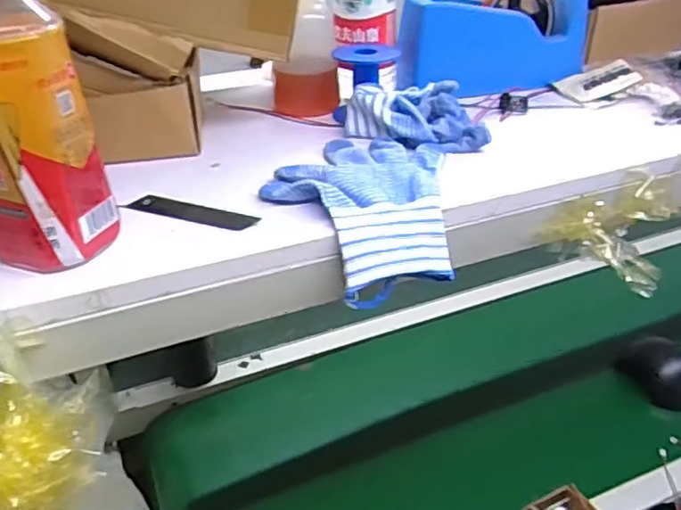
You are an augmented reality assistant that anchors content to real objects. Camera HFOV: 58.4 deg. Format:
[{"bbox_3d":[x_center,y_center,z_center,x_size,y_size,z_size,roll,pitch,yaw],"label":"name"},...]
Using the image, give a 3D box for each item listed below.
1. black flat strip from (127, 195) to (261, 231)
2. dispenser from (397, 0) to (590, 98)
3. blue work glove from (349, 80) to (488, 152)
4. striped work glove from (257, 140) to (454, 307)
[{"bbox_3d":[-0.103,-0.030,0.429,0.094,0.004,0.021,11,36,16],"label":"black flat strip"},{"bbox_3d":[0.157,-0.221,0.628,0.198,0.089,0.061,-14,36,-19],"label":"dispenser"},{"bbox_3d":[0.066,-0.123,0.527,0.131,0.046,0.062,15,37,22],"label":"blue work glove"},{"bbox_3d":[0.012,-0.034,0.457,0.134,0.055,0.153,1,34,3],"label":"striped work glove"}]

